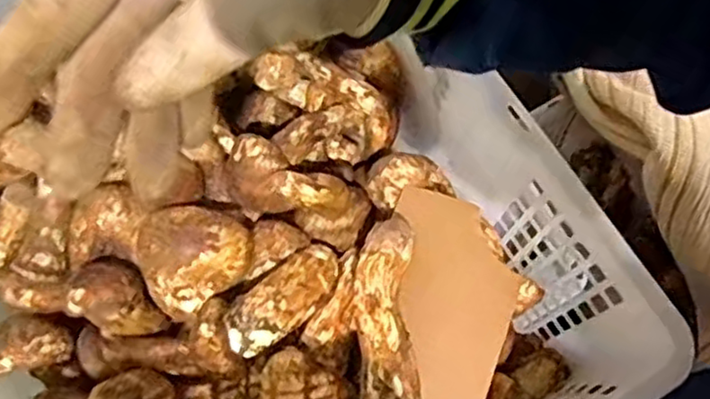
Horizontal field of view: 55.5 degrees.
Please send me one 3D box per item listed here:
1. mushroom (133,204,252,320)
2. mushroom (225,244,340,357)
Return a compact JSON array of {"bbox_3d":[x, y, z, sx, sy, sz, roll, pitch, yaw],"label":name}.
[{"bbox_3d":[-0.096,0.033,0.397,0.061,0.044,0.057,0,67,0],"label":"mushroom"},{"bbox_3d":[-0.040,0.056,0.388,0.032,0.022,0.078,42,73,16],"label":"mushroom"}]

